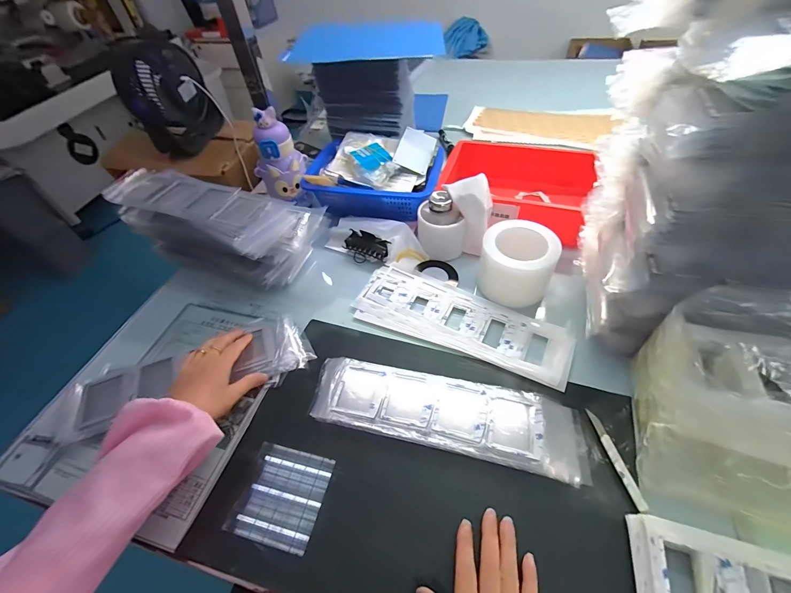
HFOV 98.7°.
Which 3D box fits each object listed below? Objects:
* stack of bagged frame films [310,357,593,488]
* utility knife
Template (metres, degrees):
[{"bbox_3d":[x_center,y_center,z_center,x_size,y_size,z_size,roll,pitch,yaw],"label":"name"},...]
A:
[{"bbox_3d":[0.058,0.138,0.417,0.328,0.015,0.090,8,52,13],"label":"stack of bagged frame films"},{"bbox_3d":[0.245,0.179,0.379,0.012,0.012,0.104,-11,50,-3],"label":"utility knife"}]

